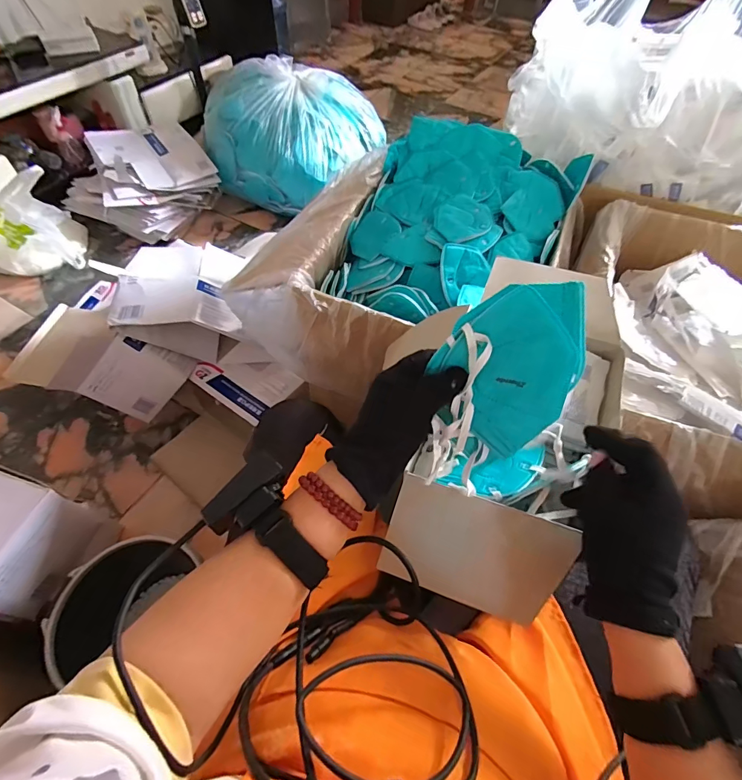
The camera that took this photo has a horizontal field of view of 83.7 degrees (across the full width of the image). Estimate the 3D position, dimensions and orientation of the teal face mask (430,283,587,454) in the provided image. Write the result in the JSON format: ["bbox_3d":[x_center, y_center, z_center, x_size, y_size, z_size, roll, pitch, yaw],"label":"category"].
[{"bbox_3d":[0.129,-0.027,0.359,0.113,0.137,0.024,48,20,9],"label":"teal face mask"}]

